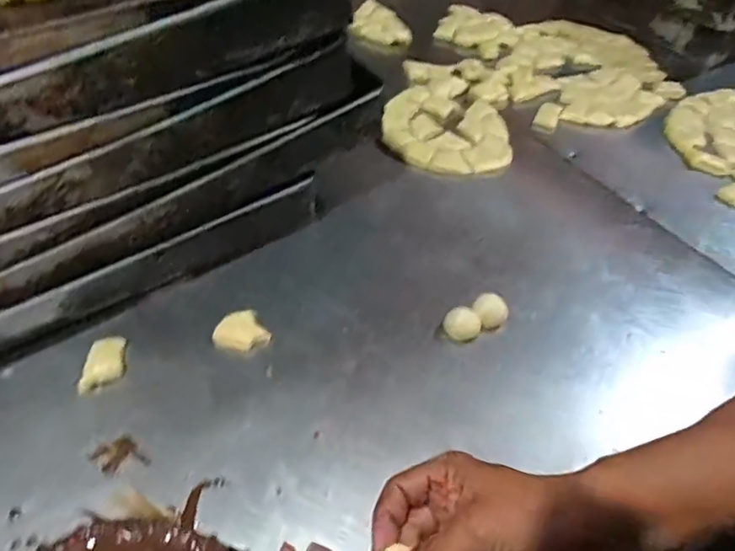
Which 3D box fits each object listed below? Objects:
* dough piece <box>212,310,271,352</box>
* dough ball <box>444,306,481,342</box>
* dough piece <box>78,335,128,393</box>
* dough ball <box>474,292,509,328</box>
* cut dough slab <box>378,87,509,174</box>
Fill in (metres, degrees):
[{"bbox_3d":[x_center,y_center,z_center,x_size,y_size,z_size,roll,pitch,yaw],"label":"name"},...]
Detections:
[{"bbox_3d":[-0.128,0.059,0.573,0.049,0.023,0.036,-27,57,-24],"label":"dough piece"},{"bbox_3d":[0.098,0.051,0.589,0.036,0.022,0.031,15,51,8],"label":"dough ball"},{"bbox_3d":[-0.253,0.085,0.551,0.038,0.013,0.058,0,51,-4],"label":"dough piece"},{"bbox_3d":[0.128,0.041,0.599,0.036,0.032,0.033,2,50,-2],"label":"dough ball"},{"bbox_3d":[0.114,-0.213,0.815,0.179,0.017,0.179,9,50,3],"label":"cut dough slab"}]

